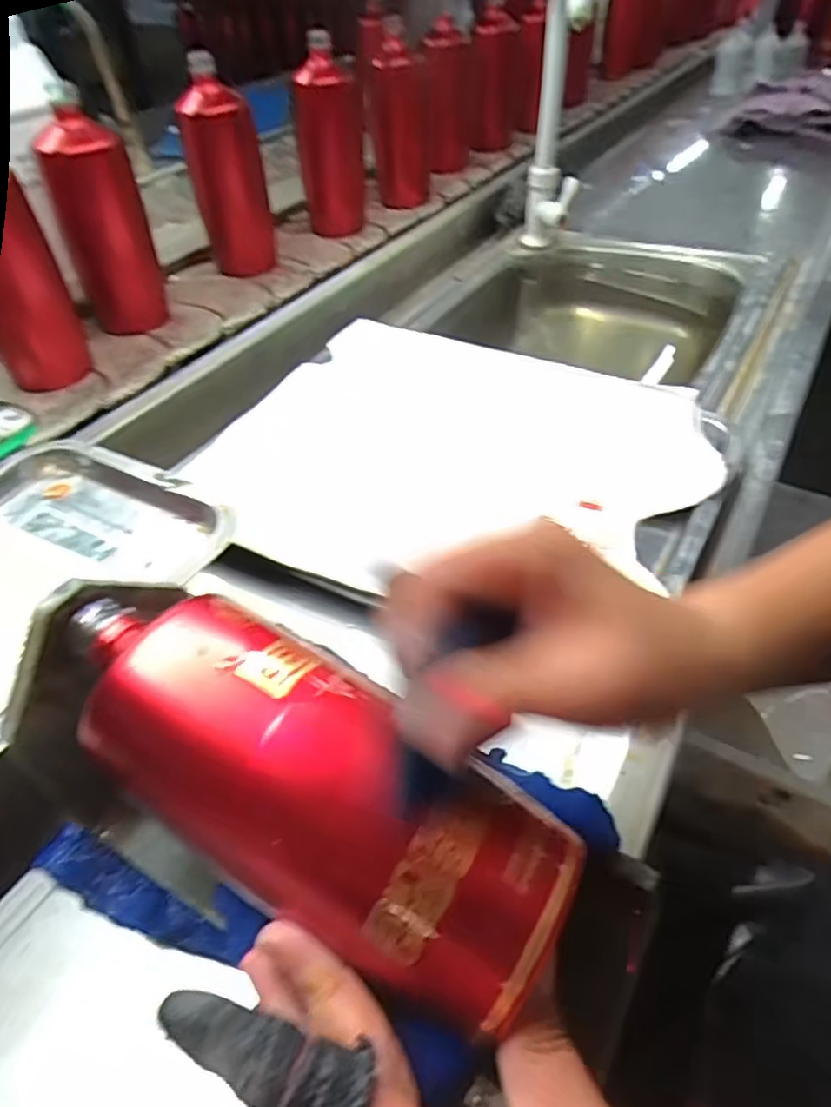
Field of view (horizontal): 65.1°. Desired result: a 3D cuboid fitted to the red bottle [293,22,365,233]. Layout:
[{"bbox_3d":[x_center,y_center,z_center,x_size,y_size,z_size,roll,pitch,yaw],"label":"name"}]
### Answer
[{"bbox_3d":[-0.110,-0.542,0.842,0.081,0.201,0.070,-5,44,-7],"label":"red bottle"}]

